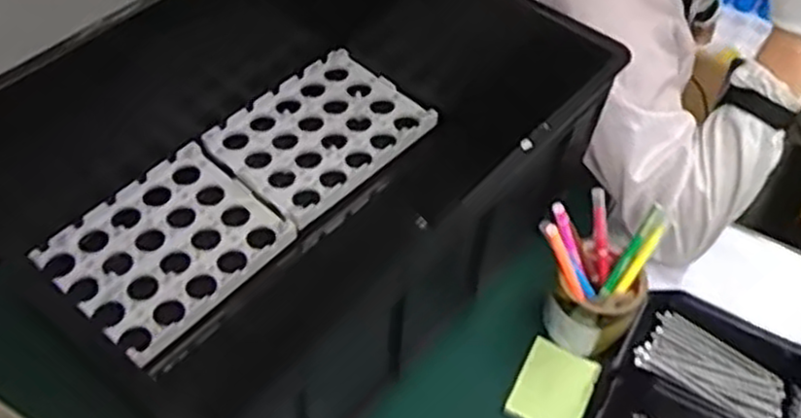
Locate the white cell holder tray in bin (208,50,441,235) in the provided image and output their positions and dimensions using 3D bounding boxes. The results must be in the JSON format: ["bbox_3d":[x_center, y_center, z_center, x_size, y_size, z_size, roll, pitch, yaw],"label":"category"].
[{"bbox_3d":[-0.098,-0.095,0.922,0.184,0.022,0.237,38,61,24],"label":"white cell holder tray in bin"}]

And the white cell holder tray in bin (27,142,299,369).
[{"bbox_3d":[-0.253,0.042,0.811,0.180,0.027,0.217,36,60,23],"label":"white cell holder tray in bin"}]

